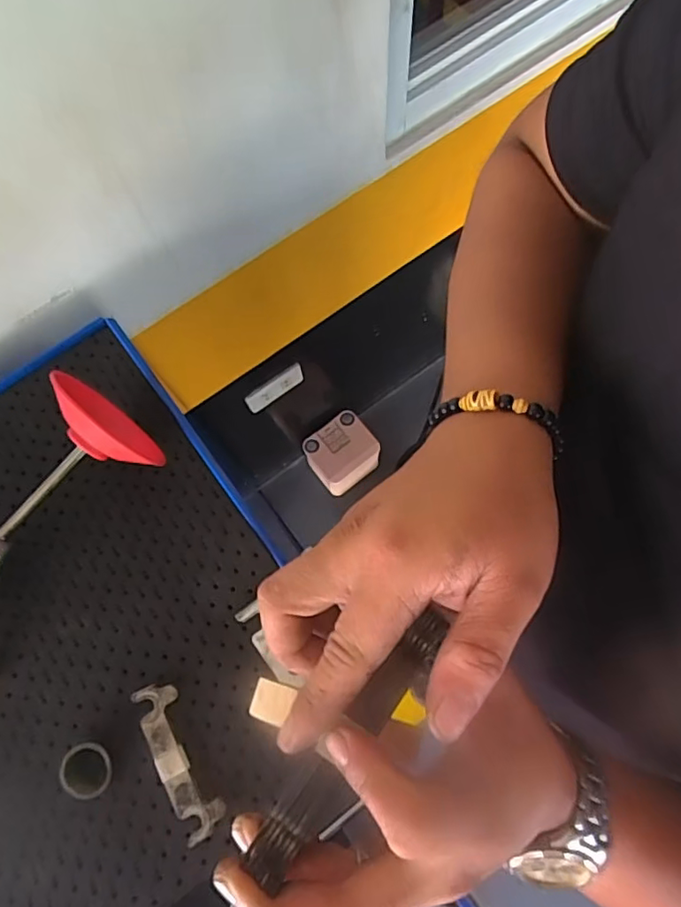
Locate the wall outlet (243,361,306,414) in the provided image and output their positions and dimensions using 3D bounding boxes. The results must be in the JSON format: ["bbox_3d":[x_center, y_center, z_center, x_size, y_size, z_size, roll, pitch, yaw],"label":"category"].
[{"bbox_3d":[-0.126,-0.125,1.058,0.122,0.064,0.017,-36,76,-9],"label":"wall outlet"}]

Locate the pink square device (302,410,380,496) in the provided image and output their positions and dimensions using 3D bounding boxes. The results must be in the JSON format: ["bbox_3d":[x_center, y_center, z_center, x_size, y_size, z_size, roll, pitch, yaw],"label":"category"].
[{"bbox_3d":[0.004,0.002,1.427,0.166,0.137,0.148,-37,76,-9],"label":"pink square device"}]

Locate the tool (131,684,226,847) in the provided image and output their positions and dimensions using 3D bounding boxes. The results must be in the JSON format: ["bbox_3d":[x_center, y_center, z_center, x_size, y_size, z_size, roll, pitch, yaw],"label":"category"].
[{"bbox_3d":[-0.131,0.246,0.451,0.036,0.007,0.121,-28,75,-7],"label":"tool"}]

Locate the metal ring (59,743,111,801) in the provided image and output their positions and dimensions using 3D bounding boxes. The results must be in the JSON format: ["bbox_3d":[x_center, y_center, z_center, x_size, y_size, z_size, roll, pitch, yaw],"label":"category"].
[{"bbox_3d":[-0.201,0.251,0.445,0.040,0.022,0.040,0,73,1],"label":"metal ring"}]

